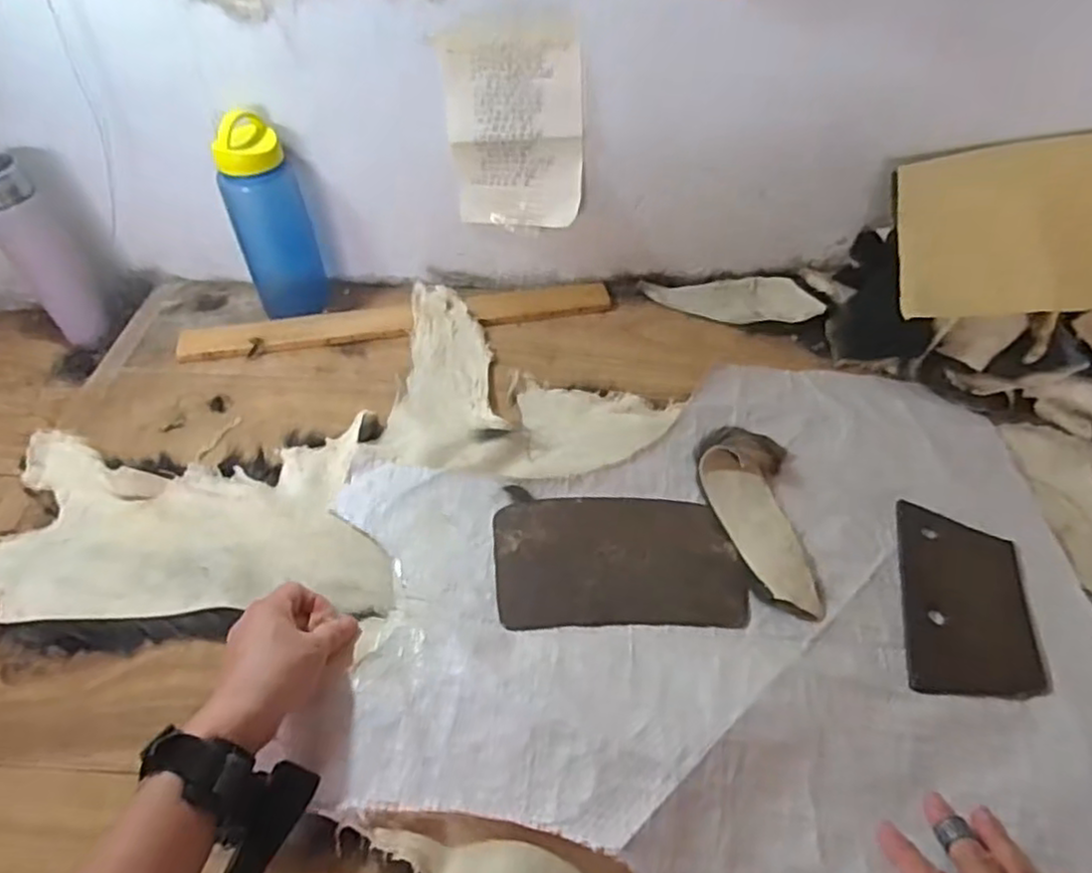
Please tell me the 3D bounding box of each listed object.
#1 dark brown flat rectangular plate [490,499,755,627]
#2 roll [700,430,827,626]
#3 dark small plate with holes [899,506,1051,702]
[{"bbox_3d":[0.061,0.103,0.597,0.204,0.011,0.127,0,47,0],"label":"dark brown flat rectangular plate"},{"bbox_3d":[0.184,0.068,0.599,0.087,0.040,0.181,0,45,1],"label":"roll"},{"bbox_3d":[0.338,0.130,0.563,0.090,0.009,0.167,11,48,10],"label":"dark small plate with holes"}]

